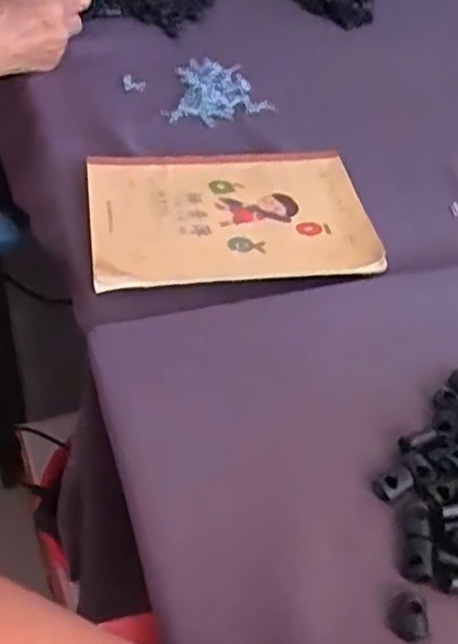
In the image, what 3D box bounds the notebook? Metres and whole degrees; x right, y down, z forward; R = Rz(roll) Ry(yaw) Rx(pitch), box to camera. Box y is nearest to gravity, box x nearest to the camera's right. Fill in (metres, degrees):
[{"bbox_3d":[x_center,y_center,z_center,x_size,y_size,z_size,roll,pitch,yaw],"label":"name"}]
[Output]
[{"bbox_3d":[0.000,-0.087,0.564,0.206,0.018,0.154,-4,47,-9],"label":"notebook"}]

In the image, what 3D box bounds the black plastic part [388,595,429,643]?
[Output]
[{"bbox_3d":[0.084,0.140,0.348,0.017,0.009,0.020,8,46,3],"label":"black plastic part"}]

